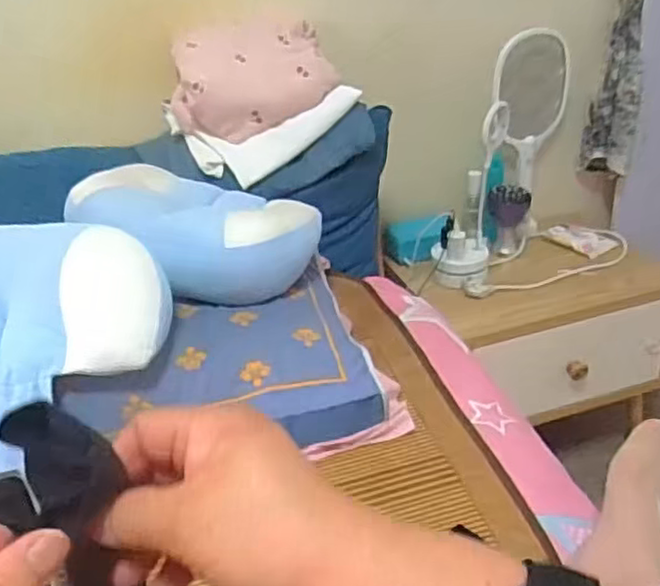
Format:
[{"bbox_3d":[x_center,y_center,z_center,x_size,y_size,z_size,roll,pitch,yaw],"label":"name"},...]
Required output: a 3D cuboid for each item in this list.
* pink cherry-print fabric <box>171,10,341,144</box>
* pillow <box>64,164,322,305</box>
[{"bbox_3d":[-0.128,-0.351,1.109,0.256,0.131,0.187,-12,31,-13],"label":"pink cherry-print fabric"},{"bbox_3d":[-0.181,-0.095,0.938,0.316,0.114,0.200,7,32,19],"label":"pillow"}]

